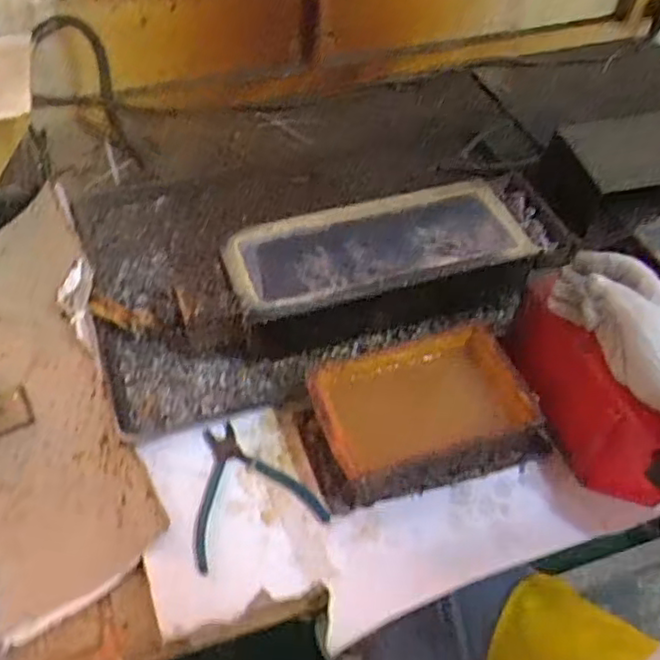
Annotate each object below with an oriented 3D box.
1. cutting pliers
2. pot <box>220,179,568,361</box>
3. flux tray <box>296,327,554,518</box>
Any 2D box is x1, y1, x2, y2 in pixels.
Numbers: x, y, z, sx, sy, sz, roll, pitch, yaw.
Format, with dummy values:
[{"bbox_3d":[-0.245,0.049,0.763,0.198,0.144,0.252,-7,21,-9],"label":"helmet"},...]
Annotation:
[{"bbox_3d":[-0.086,0.150,0.633,0.123,0.009,0.135,-19,53,-17],"label":"cutting pliers"},{"bbox_3d":[0.077,-0.076,0.773,0.393,0.085,0.161,-16,53,-15],"label":"pot"},{"bbox_3d":[0.088,0.080,0.654,0.223,0.064,0.138,-13,52,-13],"label":"flux tray"}]

